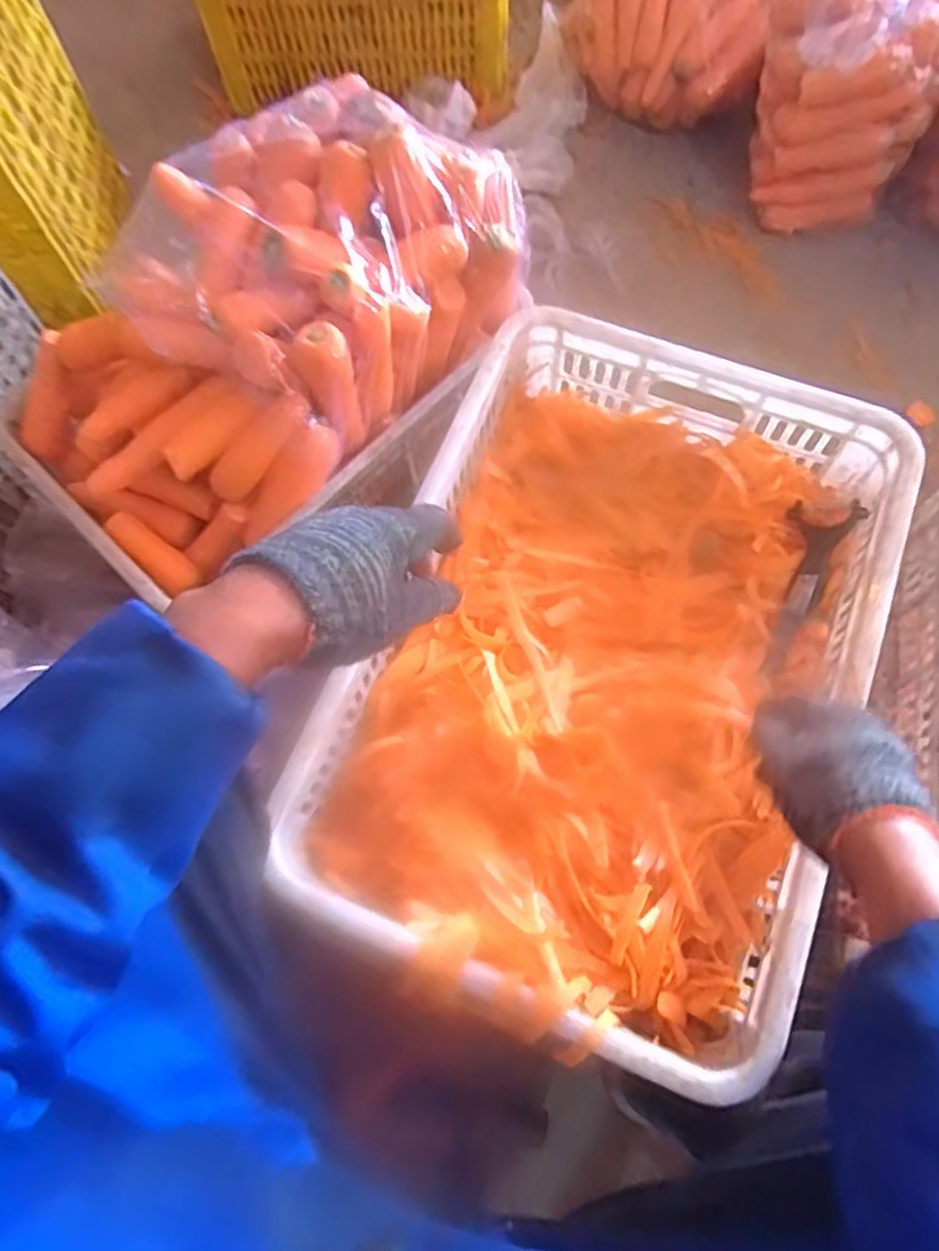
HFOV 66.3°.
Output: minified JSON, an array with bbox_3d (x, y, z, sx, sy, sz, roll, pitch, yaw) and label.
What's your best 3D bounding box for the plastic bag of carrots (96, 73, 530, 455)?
[{"bbox_3d":[-0.142,-0.347,0.707,0.250,0.182,0.340,40,77,14],"label":"plastic bag of carrots"}]

